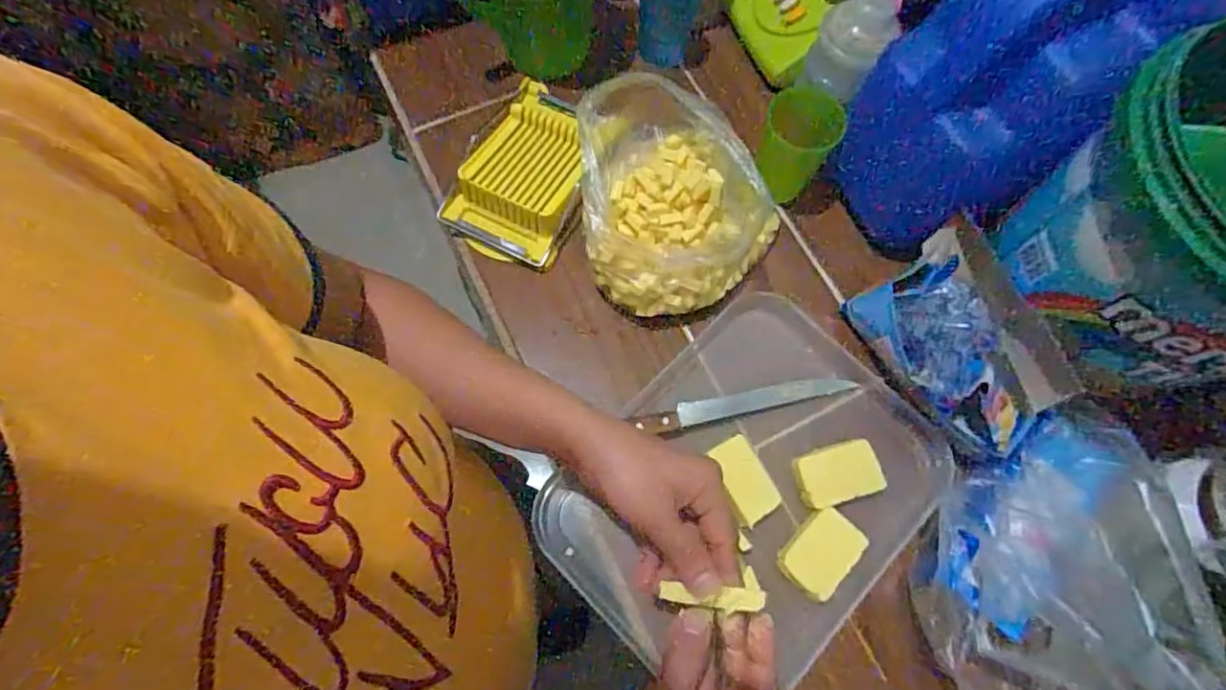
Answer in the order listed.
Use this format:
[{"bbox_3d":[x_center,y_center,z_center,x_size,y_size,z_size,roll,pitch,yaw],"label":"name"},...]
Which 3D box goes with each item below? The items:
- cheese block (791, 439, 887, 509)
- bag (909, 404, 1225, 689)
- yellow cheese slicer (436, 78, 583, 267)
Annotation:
[{"bbox_3d":[0.189,0.108,0.490,0.065,0.015,0.046,-14,71,-7],"label":"cheese block"},{"bbox_3d":[0.323,0.199,0.429,0.181,0.078,0.285,-3,70,-3],"label":"bag"},{"bbox_3d":[-0.083,-0.177,0.569,0.106,0.034,0.188,21,71,5],"label":"yellow cheese slicer"}]

